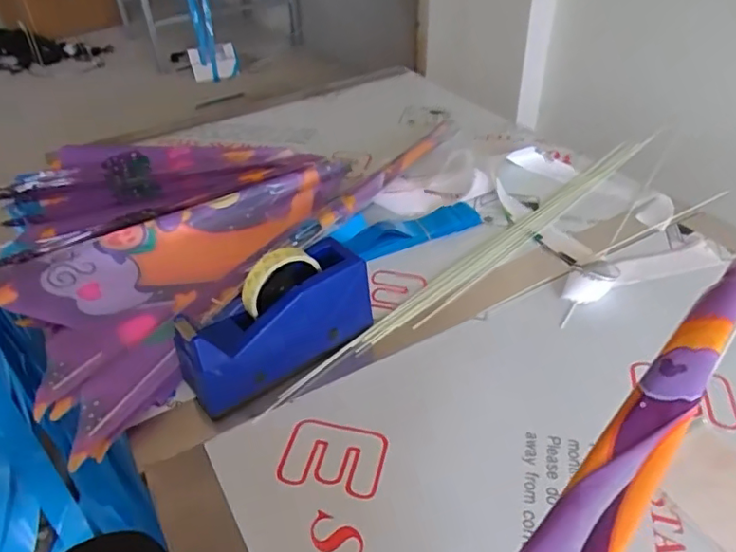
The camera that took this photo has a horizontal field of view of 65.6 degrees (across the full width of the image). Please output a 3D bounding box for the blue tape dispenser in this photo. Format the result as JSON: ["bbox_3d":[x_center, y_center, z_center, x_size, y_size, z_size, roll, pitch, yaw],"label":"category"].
[{"bbox_3d":[-0.092,0.045,0.587,0.202,0.123,0.060,-32,46,-30],"label":"blue tape dispenser"}]

